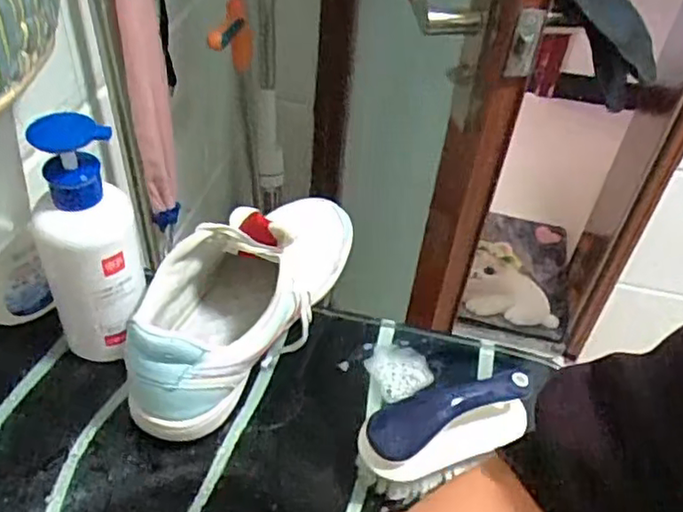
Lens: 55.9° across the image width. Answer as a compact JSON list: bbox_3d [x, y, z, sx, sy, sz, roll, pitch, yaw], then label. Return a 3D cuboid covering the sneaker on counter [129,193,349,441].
[{"bbox_3d":[-0.077,0.027,0.540,0.116,0.128,0.268,16,44,11],"label":"sneaker on counter"}]

